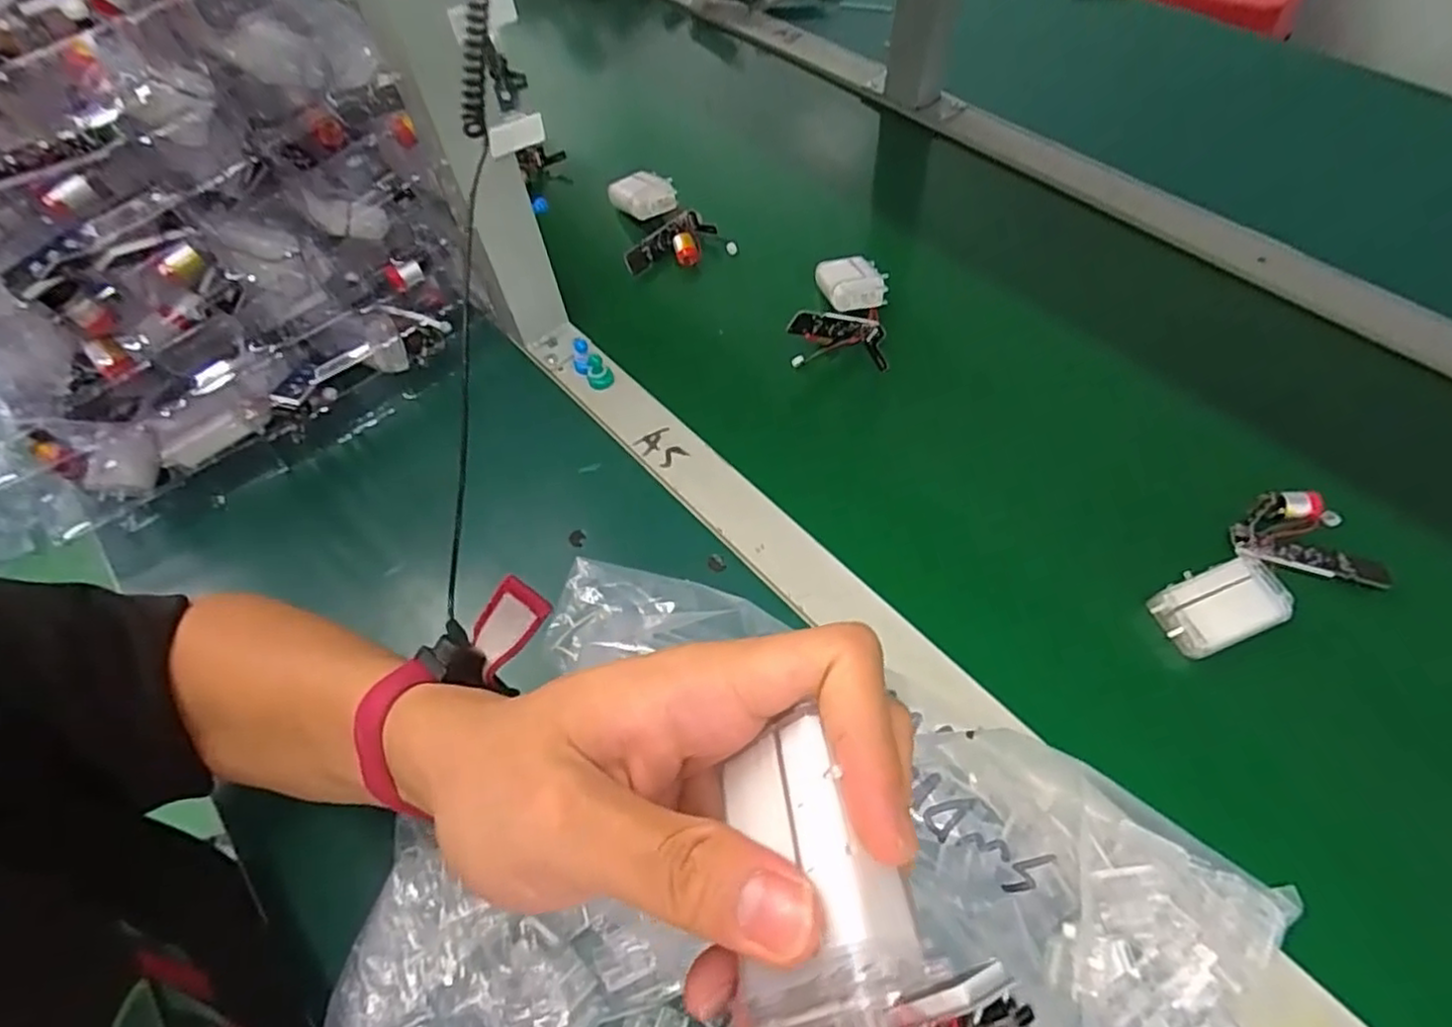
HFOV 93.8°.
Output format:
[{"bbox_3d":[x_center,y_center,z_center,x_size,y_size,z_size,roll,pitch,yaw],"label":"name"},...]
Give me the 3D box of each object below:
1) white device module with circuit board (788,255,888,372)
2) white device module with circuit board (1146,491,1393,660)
[{"bbox_3d":[0.081,-0.138,0.486,0.067,0.060,0.061,0,58,4],"label":"white device module with circuit board"},{"bbox_3d":[0.301,0.030,0.383,0.136,0.019,0.066,-18,59,-8],"label":"white device module with circuit board"}]

